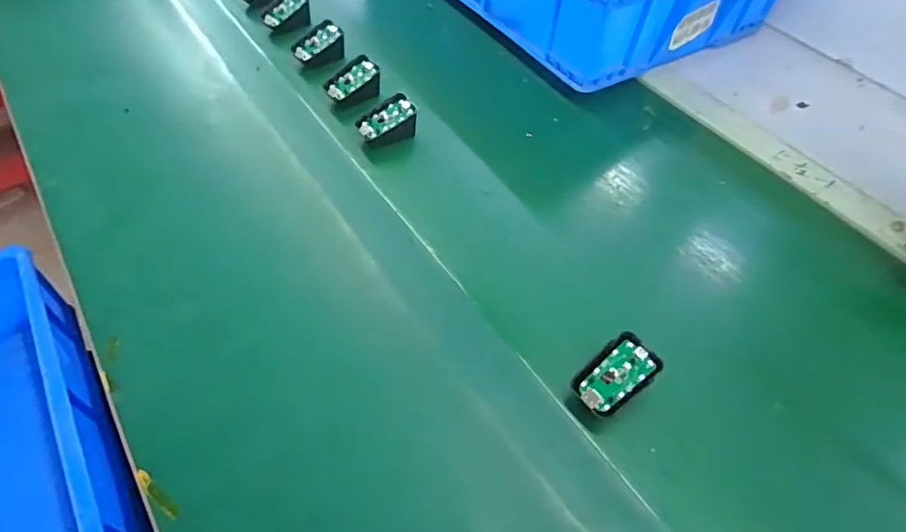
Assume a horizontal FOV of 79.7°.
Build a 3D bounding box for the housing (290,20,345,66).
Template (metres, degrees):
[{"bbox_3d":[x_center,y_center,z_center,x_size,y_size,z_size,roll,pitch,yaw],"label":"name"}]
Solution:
[{"bbox_3d":[-0.177,-0.288,0.720,0.067,0.037,0.047,-28,59,-23],"label":"housing"}]

